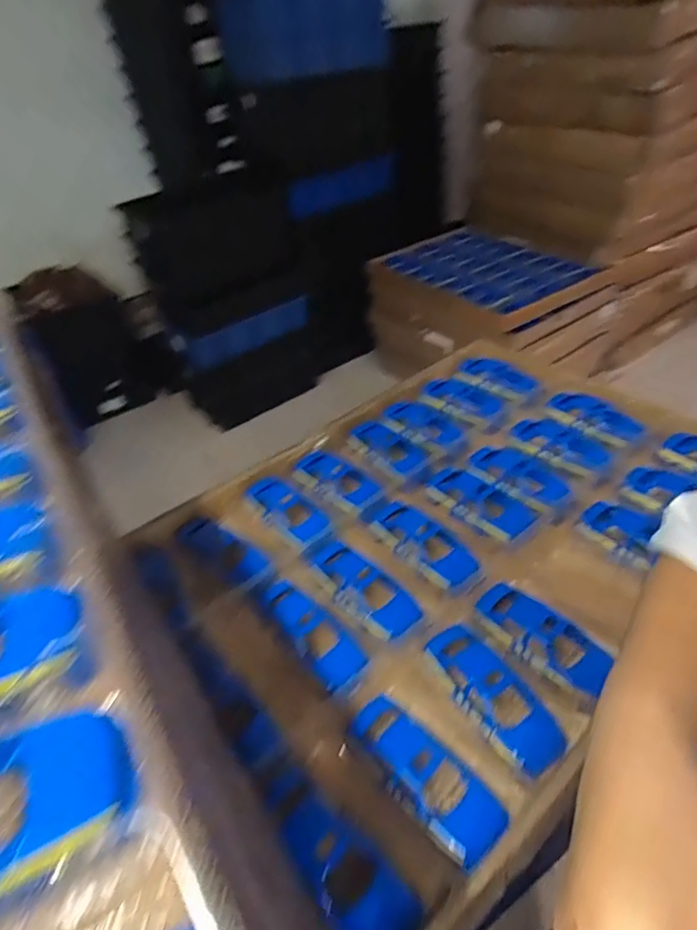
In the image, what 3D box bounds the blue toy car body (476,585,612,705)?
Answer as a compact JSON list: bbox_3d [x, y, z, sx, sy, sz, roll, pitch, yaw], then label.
[{"bbox_3d":[0.169,0.149,0.483,0.117,0.027,0.052,30,53,36],"label":"blue toy car body"}]

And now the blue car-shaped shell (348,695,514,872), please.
[{"bbox_3d":[0.056,0.222,0.406,0.054,0.036,0.128,-31,46,-25],"label":"blue car-shaped shell"}]

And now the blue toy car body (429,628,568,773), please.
[{"bbox_3d":[0.117,0.185,0.449,0.050,0.020,0.128,-29,45,-23],"label":"blue toy car body"}]

